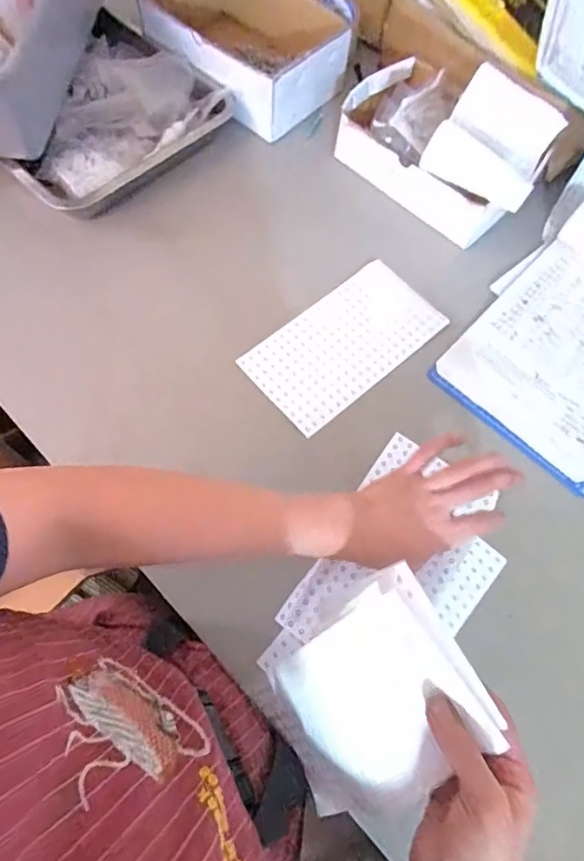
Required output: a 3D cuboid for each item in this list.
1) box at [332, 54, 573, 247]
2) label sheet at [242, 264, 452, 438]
[{"bbox_3d":[0.192,-0.375,0.657,0.266,0.113,0.169,37,71,12],"label":"box"},{"bbox_3d":[0.062,-0.103,0.600,0.223,0.005,0.122,-38,74,-16],"label":"label sheet"}]

